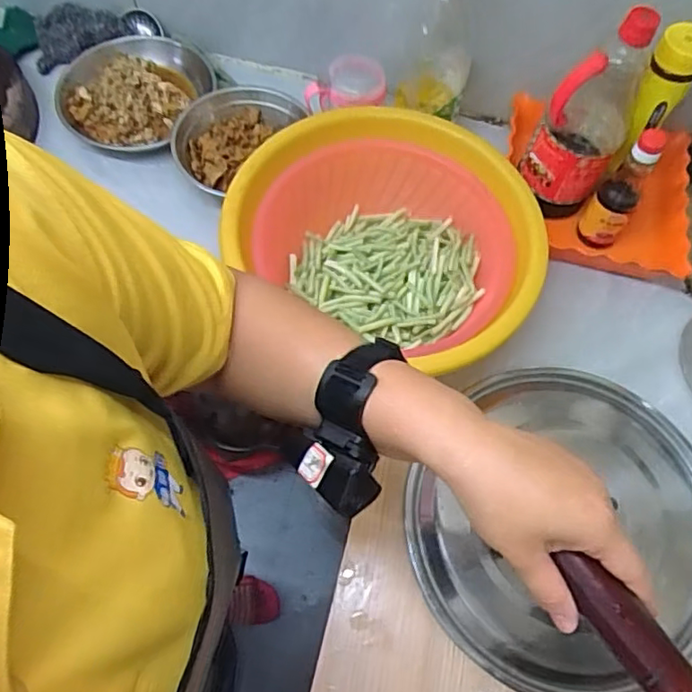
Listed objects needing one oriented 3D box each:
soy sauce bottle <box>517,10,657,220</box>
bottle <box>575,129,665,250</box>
[{"bbox_3d":[0.278,-0.258,0.689,0.092,0.232,0.080,28,68,10],"label":"soy sauce bottle"},{"bbox_3d":[0.327,-0.181,0.710,0.051,0.152,0.047,33,68,11],"label":"bottle"}]

